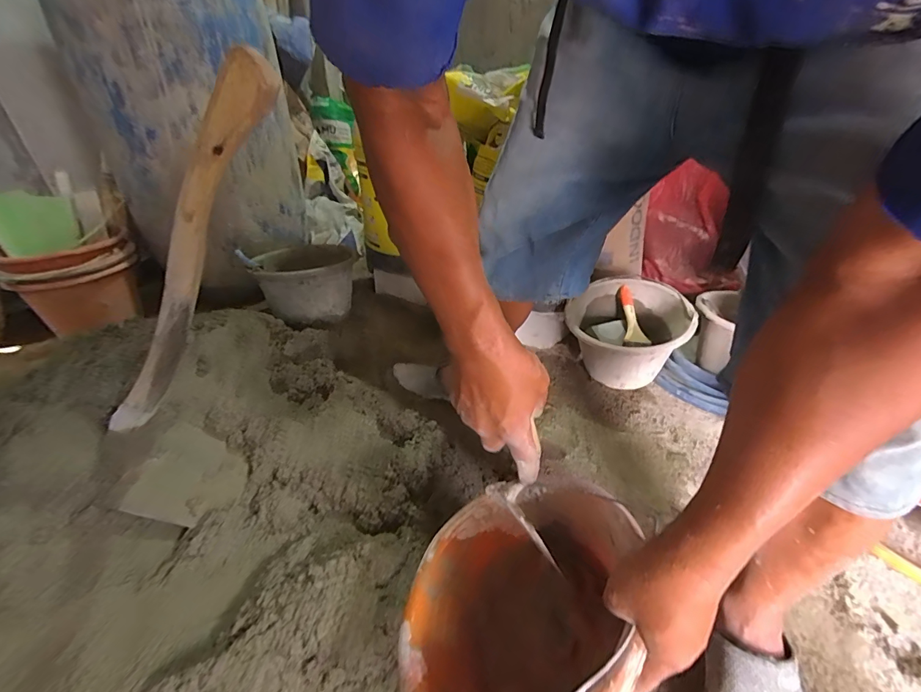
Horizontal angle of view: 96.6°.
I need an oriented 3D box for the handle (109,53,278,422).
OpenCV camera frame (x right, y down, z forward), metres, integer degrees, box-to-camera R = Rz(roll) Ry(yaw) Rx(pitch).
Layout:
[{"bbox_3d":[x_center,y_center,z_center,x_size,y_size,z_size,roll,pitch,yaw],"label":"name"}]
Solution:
[{"bbox_3d":[-0.314,-0.049,0.451,0.046,0.550,0.027,37,34,-10],"label":"handle"}]

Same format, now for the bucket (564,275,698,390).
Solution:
[{"bbox_3d":[0.367,-0.020,0.915,0.232,0.170,0.238,0,33,0],"label":"bucket"}]

